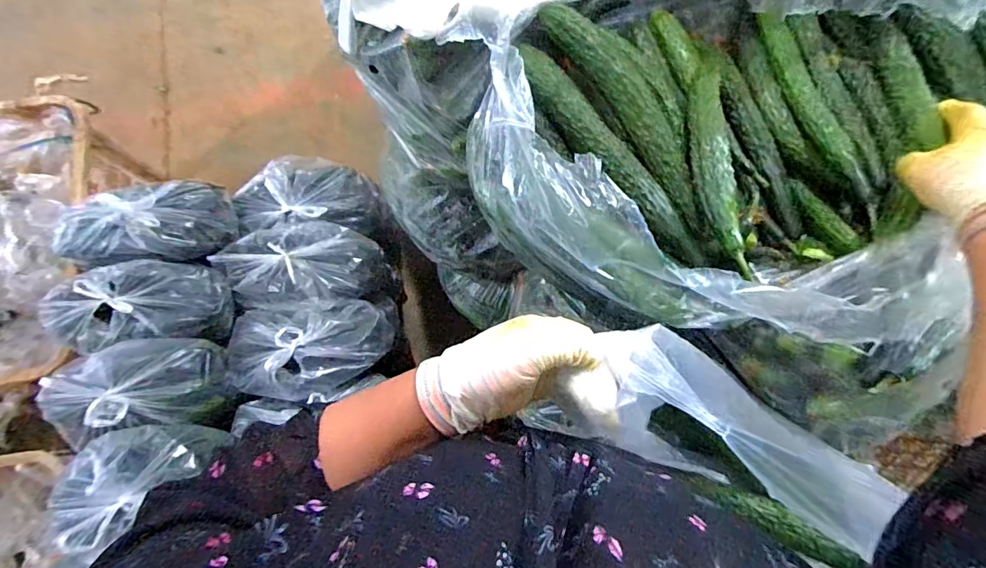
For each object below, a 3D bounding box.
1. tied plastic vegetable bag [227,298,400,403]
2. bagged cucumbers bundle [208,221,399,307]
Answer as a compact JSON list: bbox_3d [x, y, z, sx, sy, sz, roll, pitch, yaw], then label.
[{"bbox_3d":[-0.381,0.136,0.968,0.332,0.125,0.201,-6,78,-1],"label":"tied plastic vegetable bag"},{"bbox_3d":[-0.409,-0.040,1.037,0.370,0.169,0.182,2,78,-14],"label":"bagged cucumbers bundle"}]

